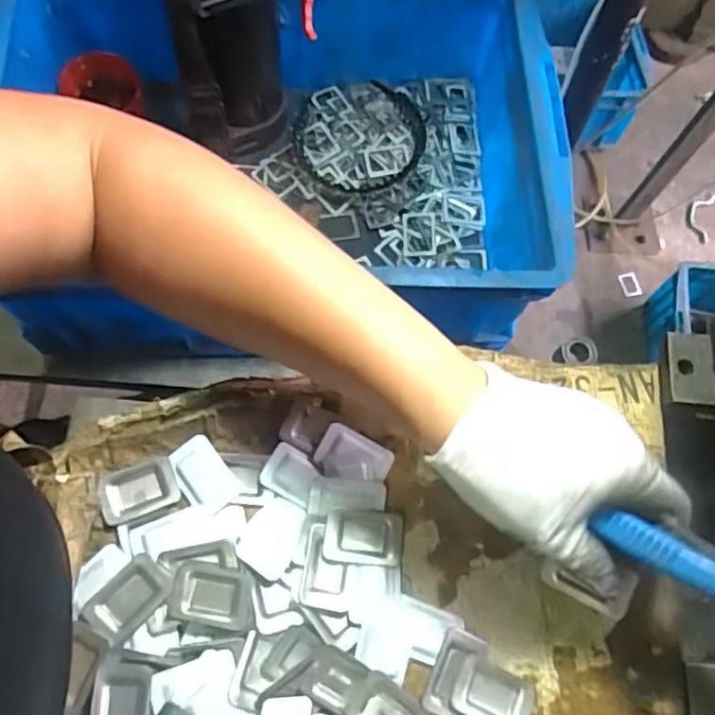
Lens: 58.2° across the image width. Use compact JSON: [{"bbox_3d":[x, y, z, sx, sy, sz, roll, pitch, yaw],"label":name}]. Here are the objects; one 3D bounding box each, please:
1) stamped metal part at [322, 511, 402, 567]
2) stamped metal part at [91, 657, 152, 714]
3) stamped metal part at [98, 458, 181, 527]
[{"bbox_3d":[0.003,0.094,0.334,0.040,0.008,0.027,3,70,-1],"label":"stamped metal part"},{"bbox_3d":[-0.111,0.165,0.299,0.025,0.006,0.042,4,70,-1],"label":"stamped metal part"},{"bbox_3d":[-0.116,0.070,0.340,0.038,0.010,0.026,-19,72,-9],"label":"stamped metal part"}]

